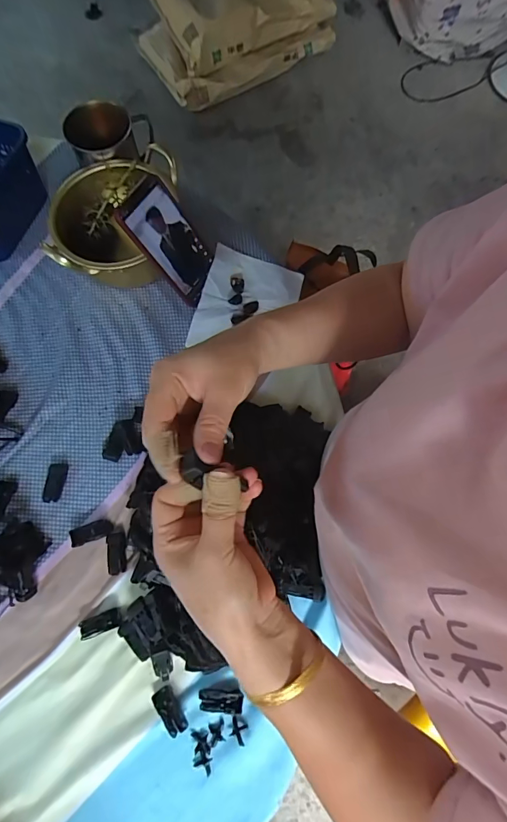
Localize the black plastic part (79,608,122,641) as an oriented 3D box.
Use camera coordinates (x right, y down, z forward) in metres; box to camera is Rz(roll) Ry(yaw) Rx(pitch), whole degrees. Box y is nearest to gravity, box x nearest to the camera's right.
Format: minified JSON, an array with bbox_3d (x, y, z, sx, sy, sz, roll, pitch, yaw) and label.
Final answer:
[{"bbox_3d":[-0.174,0.242,0.461,0.045,0.009,0.019,-20,76,-7],"label":"black plastic part"}]

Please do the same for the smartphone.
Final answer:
[{"bbox_3d":[-0.105,-0.218,0.522,0.013,0.147,0.076,26,76,42],"label":"smartphone"}]

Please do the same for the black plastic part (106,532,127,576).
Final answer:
[{"bbox_3d":[-0.163,0.169,0.481,0.020,0.010,0.046,-8,75,-4],"label":"black plastic part"}]

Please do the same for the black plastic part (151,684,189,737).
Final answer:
[{"bbox_3d":[-0.090,0.324,0.436,0.022,0.009,0.047,-33,78,-10],"label":"black plastic part"}]

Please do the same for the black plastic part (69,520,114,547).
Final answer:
[{"bbox_3d":[-0.196,0.146,0.491,0.048,0.006,0.022,-16,75,-18],"label":"black plastic part"}]

